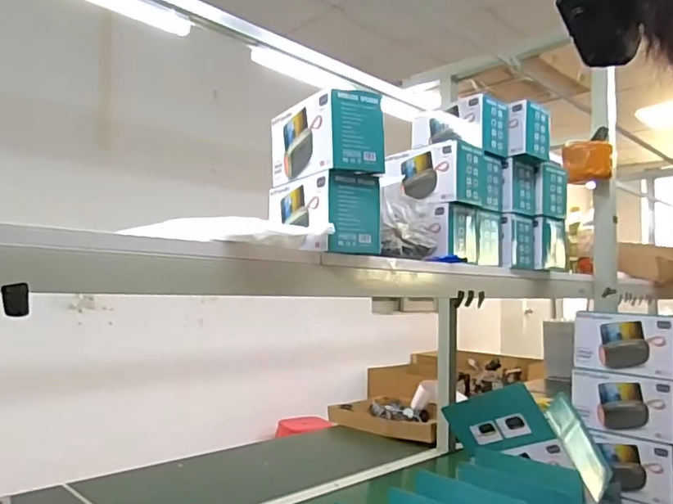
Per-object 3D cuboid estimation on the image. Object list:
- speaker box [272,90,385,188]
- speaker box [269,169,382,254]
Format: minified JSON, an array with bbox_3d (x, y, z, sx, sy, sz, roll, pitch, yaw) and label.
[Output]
[{"bbox_3d":[-0.017,-0.150,0.766,0.085,0.098,0.172,3,-5,-32],"label":"speaker box"},{"bbox_3d":[-0.021,-0.047,0.765,0.088,0.100,0.164,3,-5,-32],"label":"speaker box"}]

